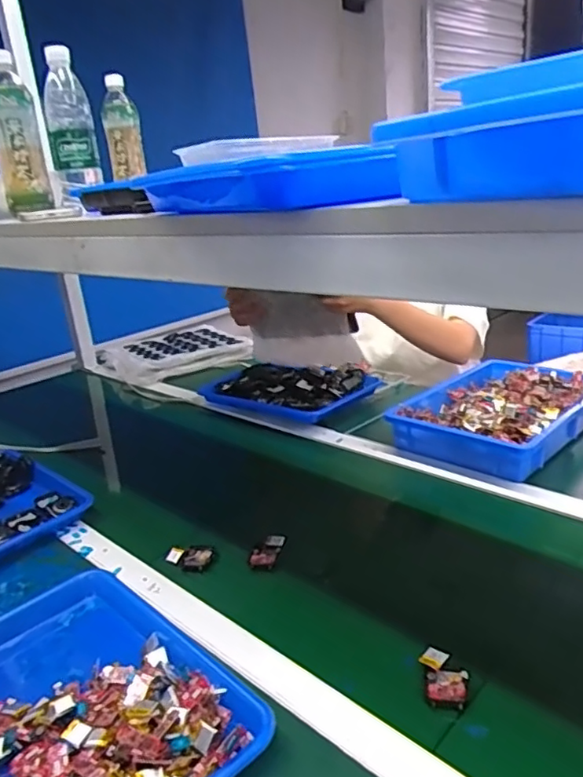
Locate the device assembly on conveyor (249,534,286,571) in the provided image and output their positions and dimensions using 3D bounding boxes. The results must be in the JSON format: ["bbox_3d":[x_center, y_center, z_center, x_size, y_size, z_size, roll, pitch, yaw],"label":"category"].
[{"bbox_3d":[-0.030,0.201,0.743,0.032,0.021,0.057,3,21,22],"label":"device assembly on conveyor"}]

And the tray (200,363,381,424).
[{"bbox_3d":[-0.022,-0.005,1.253,0.347,0.049,0.203,9,24,36],"label":"tray"}]

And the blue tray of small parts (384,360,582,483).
[{"bbox_3d":[0.358,0.037,1.018,0.259,0.059,0.355,14,27,43],"label":"blue tray of small parts"}]

